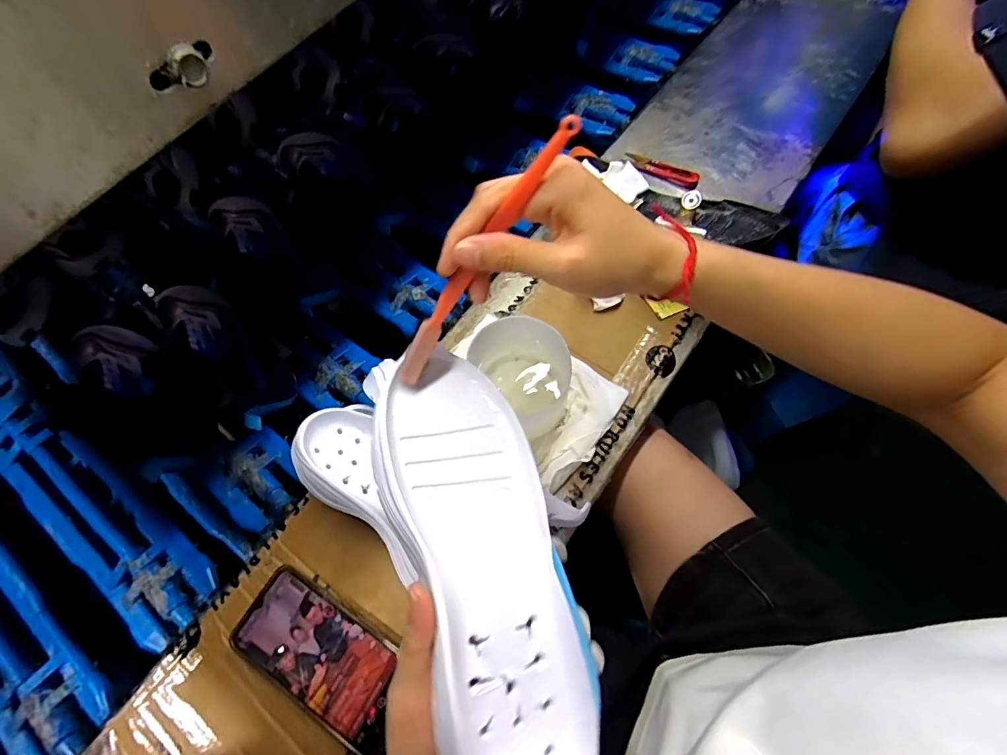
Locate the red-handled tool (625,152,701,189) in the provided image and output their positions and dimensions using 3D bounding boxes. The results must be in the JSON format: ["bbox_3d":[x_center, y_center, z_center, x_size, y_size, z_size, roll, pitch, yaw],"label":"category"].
[{"bbox_3d":[0.209,-0.278,0.593,0.102,0.014,0.025,37,77,15],"label":"red-handled tool"}]

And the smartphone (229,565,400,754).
[{"bbox_3d":[-0.156,0.241,0.388,0.161,0.015,0.079,29,75,13],"label":"smartphone"}]

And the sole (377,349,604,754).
[{"bbox_3d":[-0.009,0.097,0.248,0.081,0.035,0.236,-16,67,-4],"label":"sole"}]

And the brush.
[{"bbox_3d":[-0.015,-0.060,0.242,0.020,0.014,0.169,52,122,20],"label":"brush"}]

